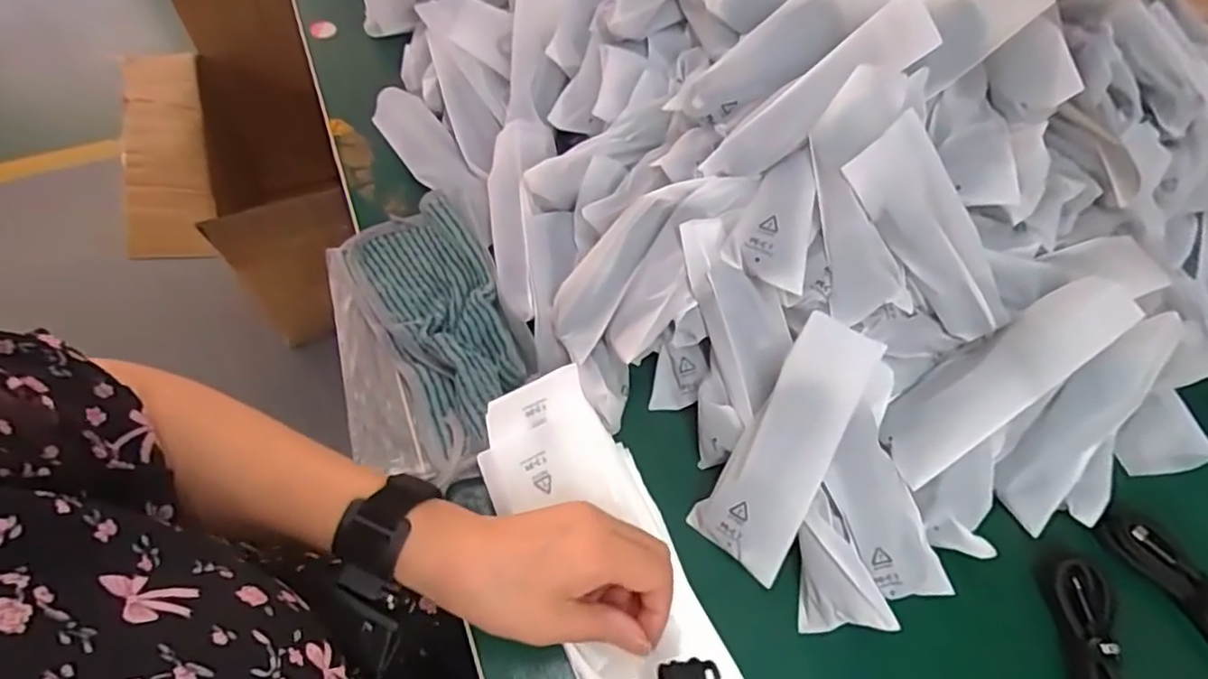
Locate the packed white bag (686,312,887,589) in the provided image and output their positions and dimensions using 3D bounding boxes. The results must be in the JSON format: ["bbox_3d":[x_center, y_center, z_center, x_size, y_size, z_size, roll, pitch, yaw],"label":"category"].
[{"bbox_3d":[0.112,0.063,0.397,0.055,0.020,0.152,27,94,11],"label":"packed white bag"}]

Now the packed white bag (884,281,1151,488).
[{"bbox_3d":[0.237,0.024,0.398,0.154,0.031,0.048,-41,67,10],"label":"packed white bag"}]

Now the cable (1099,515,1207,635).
[{"bbox_3d":[0.362,0.155,0.402,0.036,0.014,0.113,-38,69,-22],"label":"cable"}]

